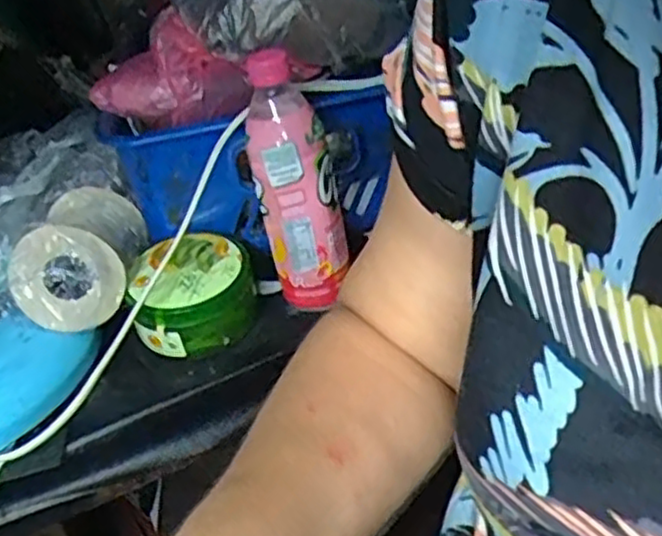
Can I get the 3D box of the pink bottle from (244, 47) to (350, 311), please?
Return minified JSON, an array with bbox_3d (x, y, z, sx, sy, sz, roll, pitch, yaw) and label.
[{"bbox_3d":[-0.028,-0.069,0.574,0.063,0.199,0.057,-7,31,2],"label":"pink bottle"}]

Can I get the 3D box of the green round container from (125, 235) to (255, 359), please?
[{"bbox_3d":[-0.112,0.022,0.608,0.096,0.075,0.090,-6,31,4],"label":"green round container"}]

